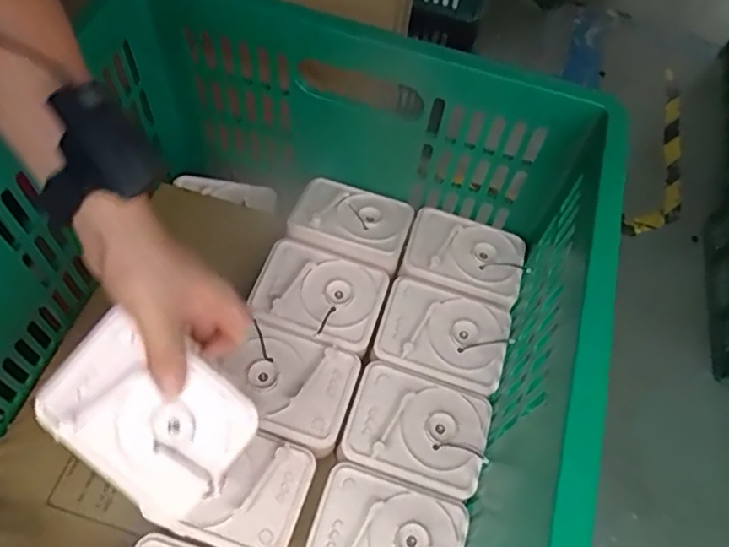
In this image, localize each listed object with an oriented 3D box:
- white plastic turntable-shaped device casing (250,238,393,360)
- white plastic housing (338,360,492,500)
[{"bbox_3d":[-0.045,0.020,0.596,0.123,0.015,0.095,19,59,6],"label":"white plastic turntable-shaped device casing"},{"bbox_3d":[0.048,0.140,0.544,0.124,0.021,0.096,18,59,5],"label":"white plastic housing"}]

